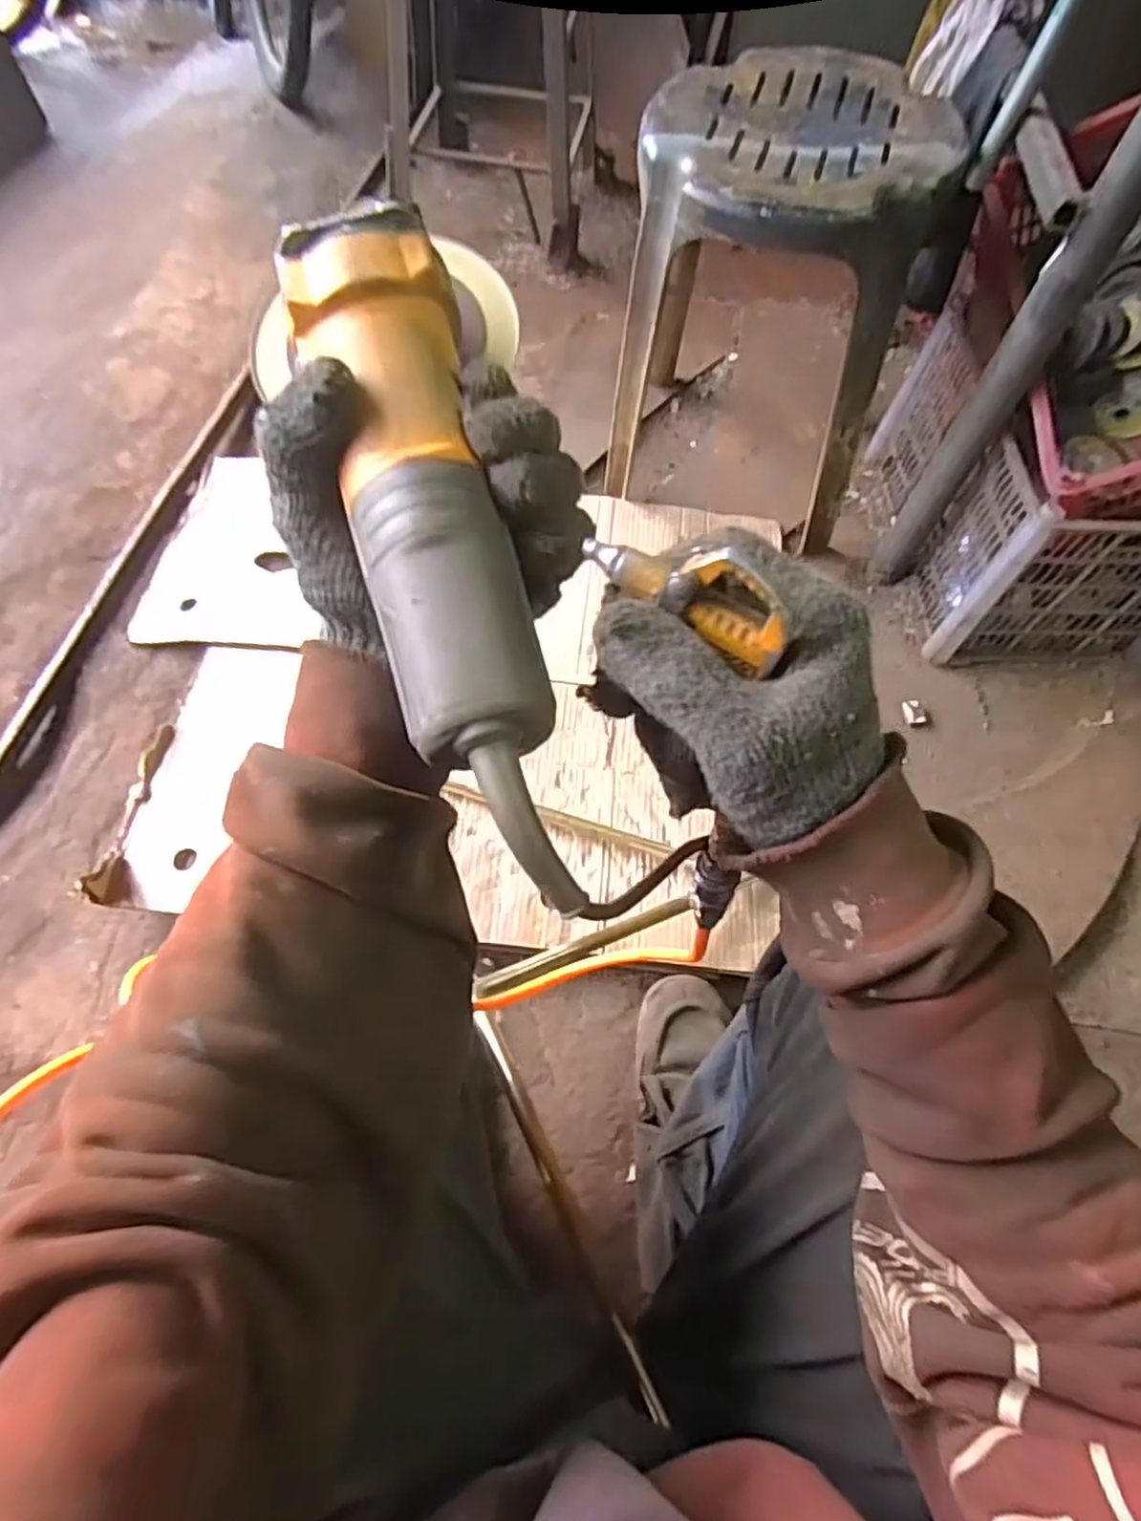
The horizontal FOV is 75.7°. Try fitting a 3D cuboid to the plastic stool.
[{"bbox_3d":[0.237,-0.551,0.934,0.345,0.449,0.290,14,61,1],"label":"plastic stool"}]

